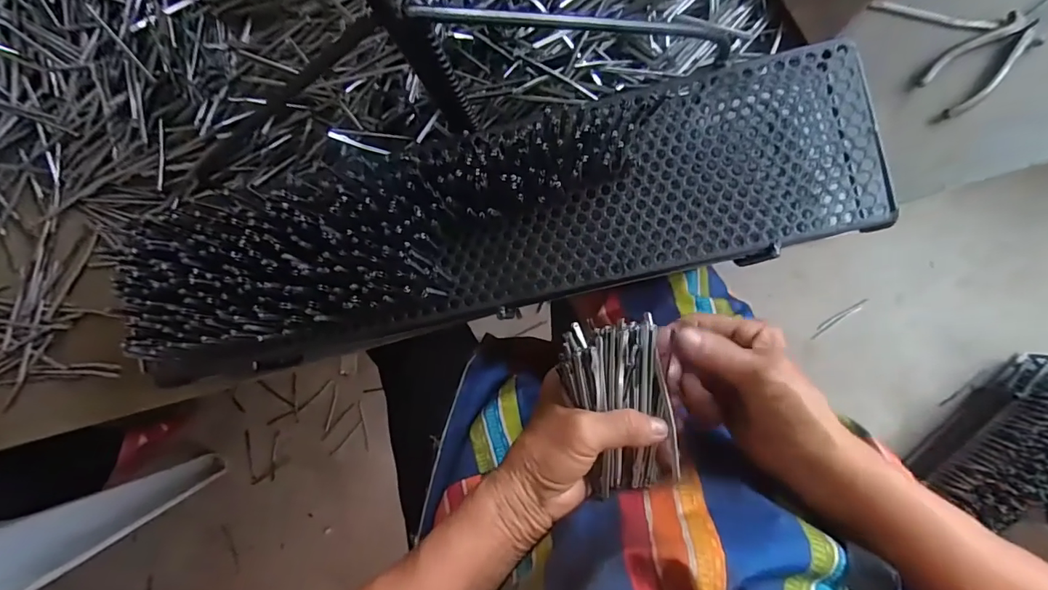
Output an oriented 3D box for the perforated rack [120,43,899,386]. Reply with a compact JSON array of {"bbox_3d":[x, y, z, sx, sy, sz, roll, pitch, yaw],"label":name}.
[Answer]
[{"bbox_3d":[-0.024,-0.058,0.367,0.597,0.054,0.148,-13,89,5],"label":"perforated rack"}]

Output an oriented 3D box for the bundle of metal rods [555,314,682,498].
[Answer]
[{"bbox_3d":[0.063,0.073,0.311,0.062,0.027,0.110,-10,89,5],"label":"bundle of metal rods"}]

